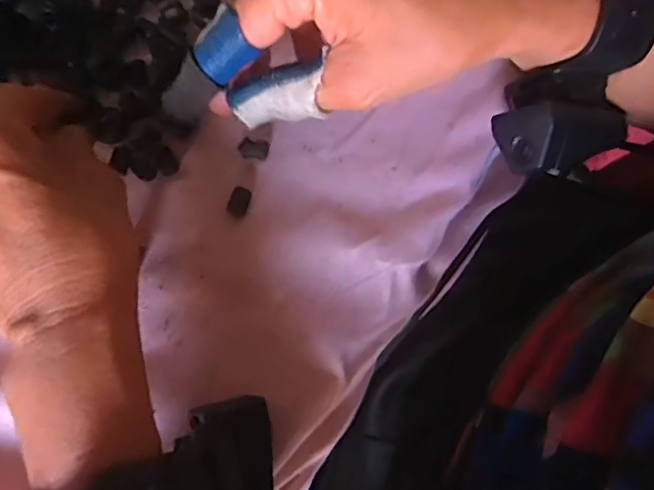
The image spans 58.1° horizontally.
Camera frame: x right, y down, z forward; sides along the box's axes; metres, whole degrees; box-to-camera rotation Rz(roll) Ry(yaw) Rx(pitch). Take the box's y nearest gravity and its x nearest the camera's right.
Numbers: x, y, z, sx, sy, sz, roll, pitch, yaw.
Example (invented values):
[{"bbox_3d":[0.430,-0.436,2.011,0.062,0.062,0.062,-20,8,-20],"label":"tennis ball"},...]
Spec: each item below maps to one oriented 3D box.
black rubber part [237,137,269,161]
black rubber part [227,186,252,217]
[{"bbox_3d":[-0.037,-0.049,0.297,0.016,0.006,0.011,16,79,3],"label":"black rubber part"},{"bbox_3d":[-0.044,-0.021,0.291,0.011,0.005,0.014,19,79,3],"label":"black rubber part"}]

